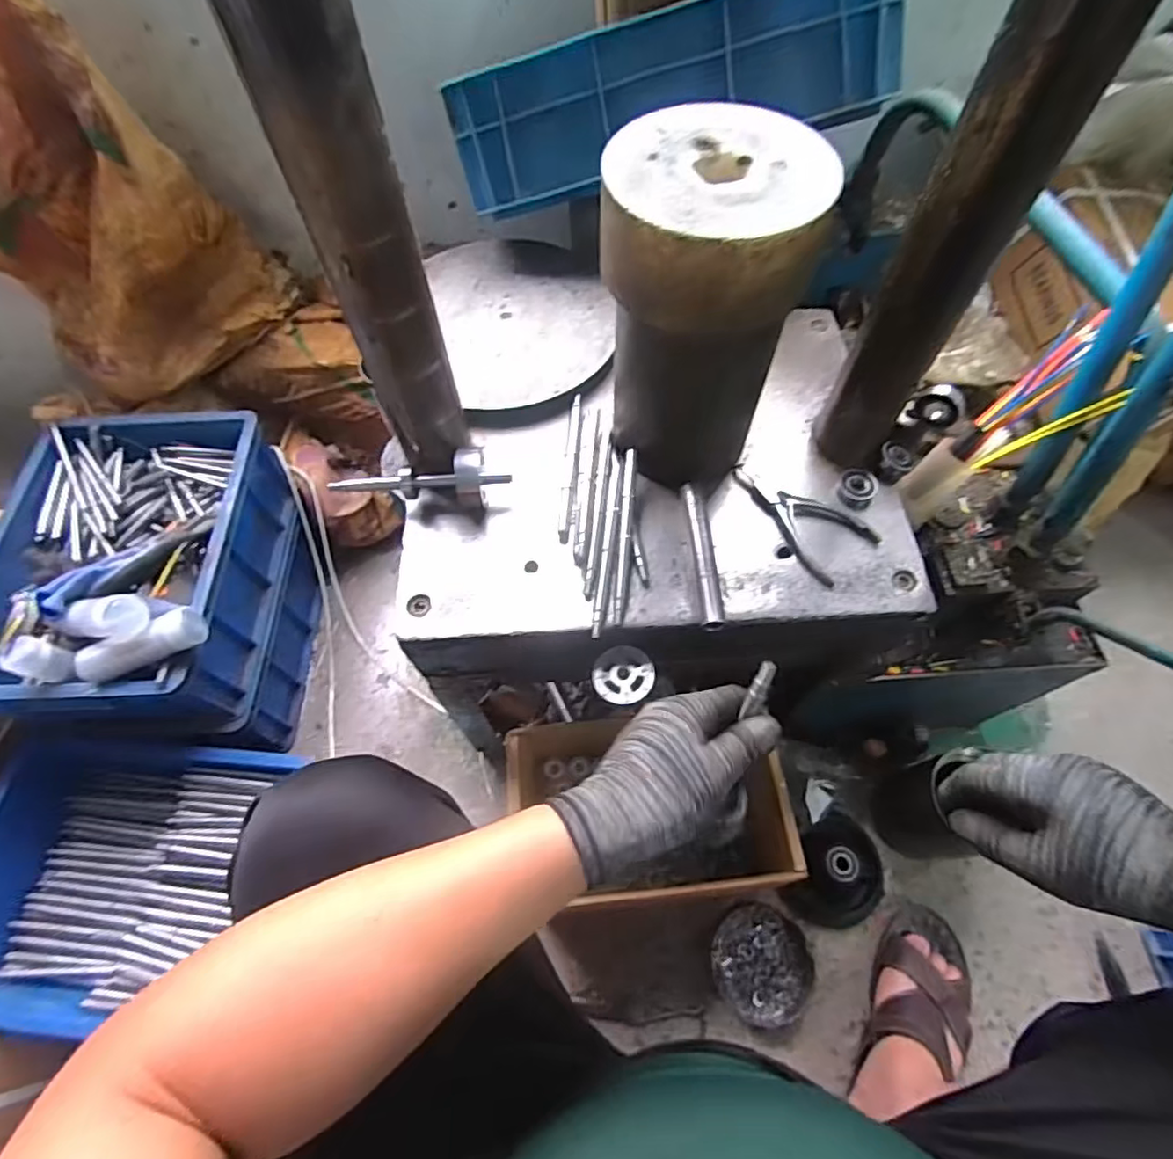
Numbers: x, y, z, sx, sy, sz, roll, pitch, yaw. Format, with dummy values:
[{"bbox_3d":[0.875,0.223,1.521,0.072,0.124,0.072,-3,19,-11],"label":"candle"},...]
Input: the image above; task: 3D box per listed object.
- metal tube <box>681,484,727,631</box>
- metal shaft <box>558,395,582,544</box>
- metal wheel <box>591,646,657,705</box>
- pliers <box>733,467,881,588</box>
[{"bbox_3d":[0.100,-0.024,0.515,0.019,0.013,0.137,-3,62,-1],"label":"metal tube"},{"bbox_3d":[-0.014,-0.110,0.575,0.014,0.015,0.162,4,62,3],"label":"metal shaft"},{"bbox_3d":[0.032,0.083,0.522,0.052,0.008,0.050,0,62,0],"label":"metal wheel"},{"bbox_3d":[0.188,-0.059,0.547,0.070,0.013,0.137,-40,68,-19],"label":"pliers"}]

